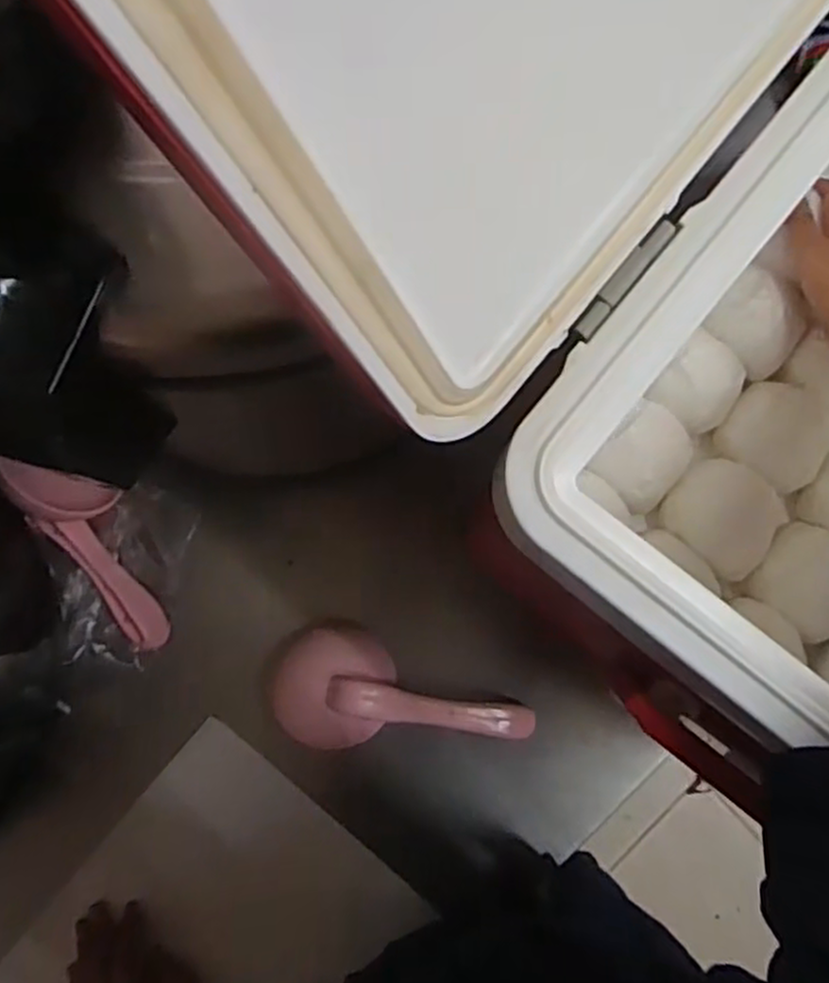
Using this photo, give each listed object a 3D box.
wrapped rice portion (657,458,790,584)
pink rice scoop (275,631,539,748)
[{"bbox_3d":[0.232,0.015,0.563,0.084,0.042,0.077,0,84,-1],"label":"wrapped rice portion"},{"bbox_3d":[-0.003,0.165,0.590,0.207,0.070,0.078,15,83,-15],"label":"pink rice scoop"}]

